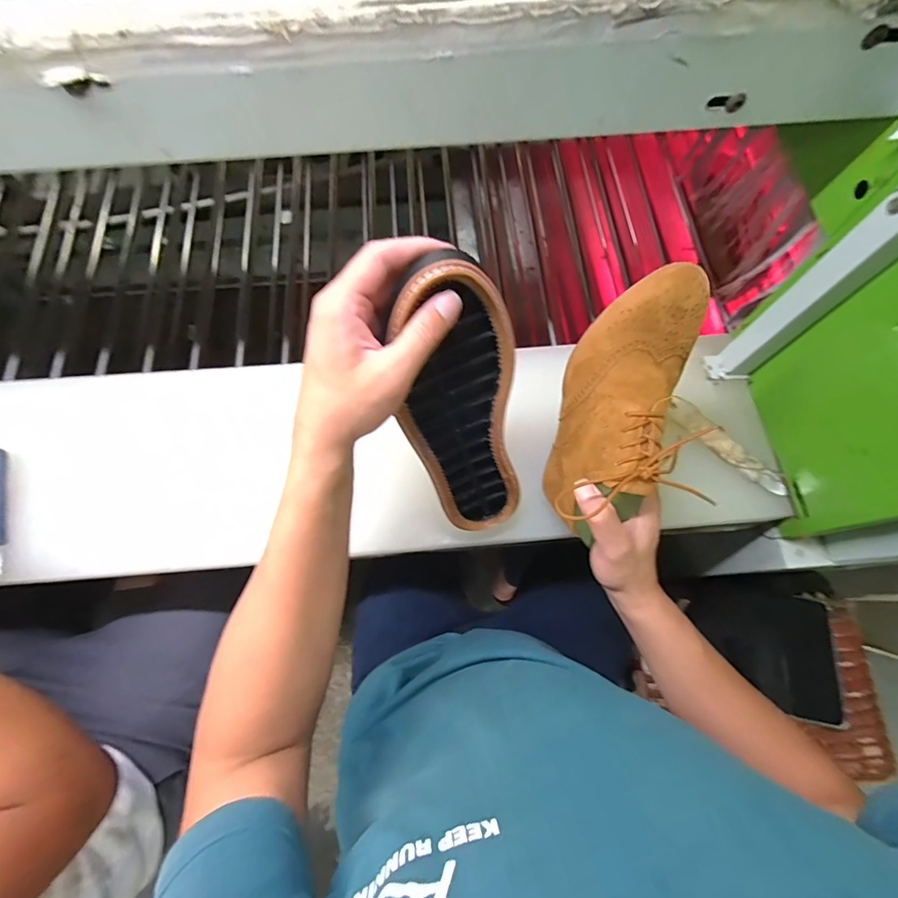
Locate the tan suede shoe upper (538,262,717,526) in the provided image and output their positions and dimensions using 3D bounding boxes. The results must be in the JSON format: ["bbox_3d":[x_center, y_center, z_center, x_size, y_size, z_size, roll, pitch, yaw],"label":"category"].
[{"bbox_3d":[0.148,-0.025,0.362,0.107,0.232,0.071,18,28,7],"label":"tan suede shoe upper"}]

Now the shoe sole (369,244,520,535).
[{"bbox_3d":[0.010,-0.024,0.361,0.089,0.259,0.019,-12,39,-3],"label":"shoe sole"}]

